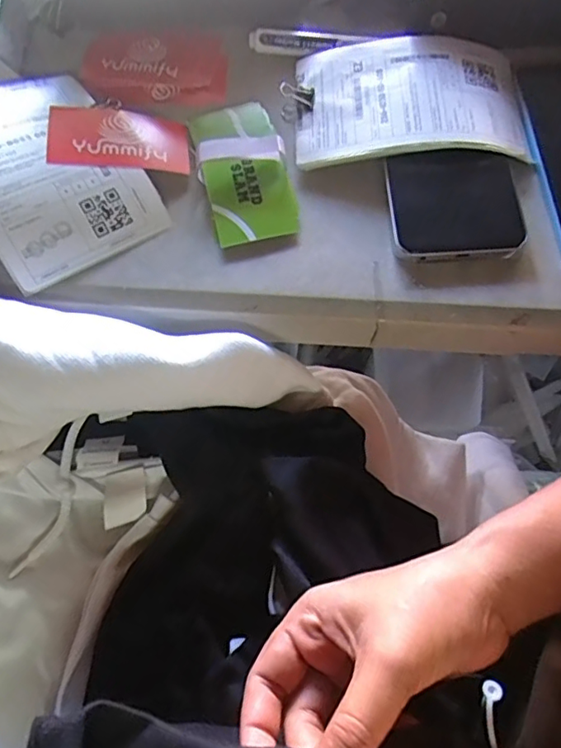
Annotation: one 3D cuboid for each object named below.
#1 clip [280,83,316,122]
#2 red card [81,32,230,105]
[{"bbox_3d":[0.011,-0.184,0.371,0.023,0.020,0.021,-1,69,3],"label":"clip"},{"bbox_3d":[-0.092,-0.221,0.399,0.106,0.007,0.053,7,85,4],"label":"red card"}]

